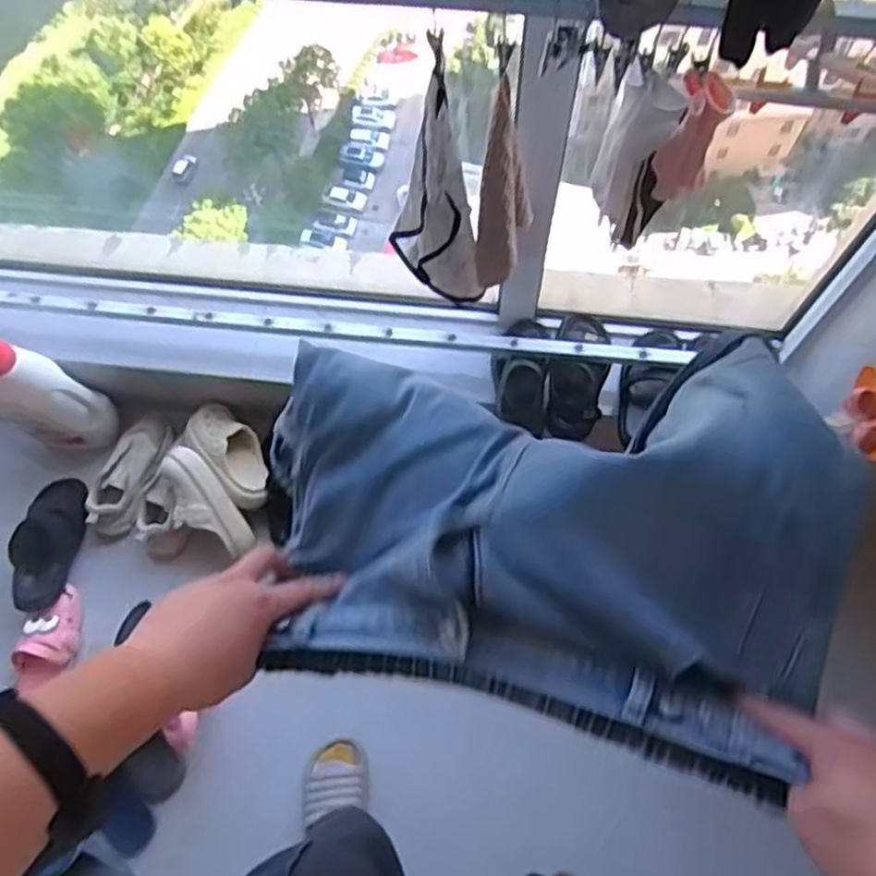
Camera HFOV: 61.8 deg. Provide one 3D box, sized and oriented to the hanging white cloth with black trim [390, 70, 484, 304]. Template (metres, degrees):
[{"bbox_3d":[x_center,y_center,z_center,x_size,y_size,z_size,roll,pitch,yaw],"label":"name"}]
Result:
[{"bbox_3d":[-0.001,-0.318,1.028,0.124,0.386,0.053,-4,68,0],"label":"hanging white cloth with black trim"}]

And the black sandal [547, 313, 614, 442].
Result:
[{"bbox_3d":[0.282,-0.135,1.440,0.112,0.061,0.275,13,68,7],"label":"black sandal"}]

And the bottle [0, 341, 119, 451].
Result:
[{"bbox_3d":[-0.833,-0.092,1.533,0.213,0.298,0.123,21,70,10],"label":"bottle"}]

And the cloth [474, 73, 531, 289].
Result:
[{"bbox_3d":[0.093,-0.340,1.002,0.070,0.317,0.098,7,68,4],"label":"cloth"}]

